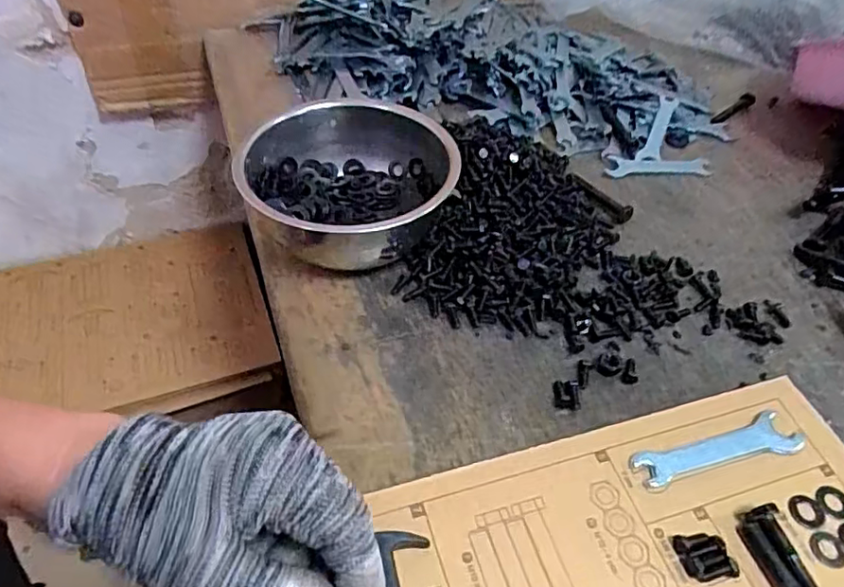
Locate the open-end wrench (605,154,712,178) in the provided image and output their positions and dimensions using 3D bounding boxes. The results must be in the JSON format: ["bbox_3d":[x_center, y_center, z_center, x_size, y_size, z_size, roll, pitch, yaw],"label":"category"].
[{"bbox_3d":[0.237,-0.129,0.593,0.116,0.009,0.026,-4,48,-9],"label":"open-end wrench"}]

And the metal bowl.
[{"bbox_3d":[-0.058,-0.085,0.478,0.156,0.073,0.169,3,47,-3],"label":"metal bowl"}]

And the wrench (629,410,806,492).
[{"bbox_3d":[0.181,0.095,0.357,0.114,0.004,0.026,-12,49,-16],"label":"wrench"}]

